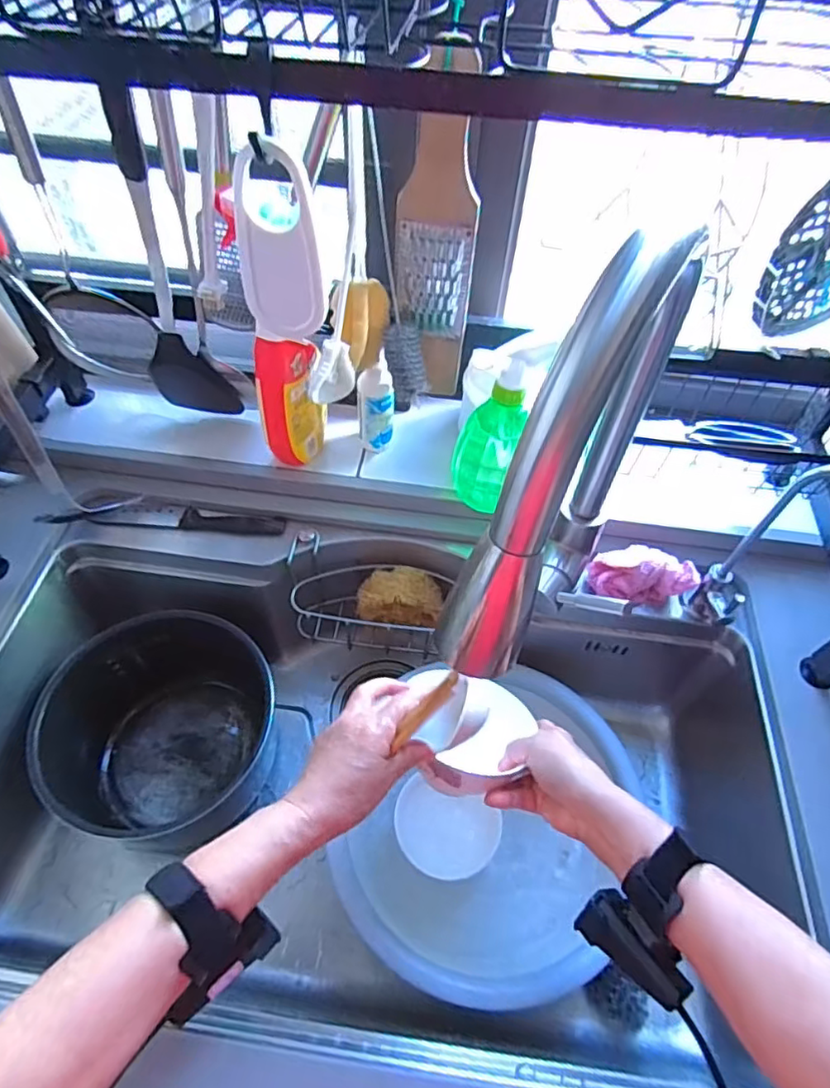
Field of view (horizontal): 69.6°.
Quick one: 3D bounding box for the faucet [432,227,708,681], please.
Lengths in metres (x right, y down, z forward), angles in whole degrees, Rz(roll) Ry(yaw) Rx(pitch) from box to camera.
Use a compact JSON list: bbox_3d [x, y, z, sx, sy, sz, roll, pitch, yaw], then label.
[{"bbox_3d":[0.098,-0.021,0.396,0.038,0.338,0.240,30,59,18],"label":"faucet"}]

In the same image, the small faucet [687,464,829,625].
[{"bbox_3d":[0.337,0.036,0.528,0.045,0.238,0.123,-13,56,-12],"label":"small faucet"}]

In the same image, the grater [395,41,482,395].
[{"bbox_3d":[0.018,-0.261,0.524,0.067,0.270,0.012,6,45,0],"label":"grater"}]

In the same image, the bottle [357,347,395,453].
[{"bbox_3d":[-0.043,-0.152,0.660,0.039,0.116,0.031,-1,54,-3],"label":"bottle"}]

